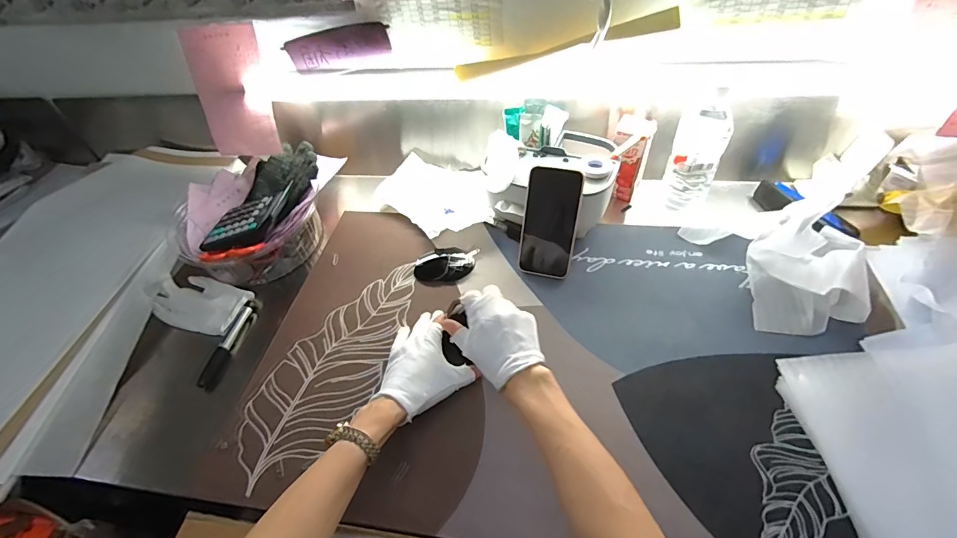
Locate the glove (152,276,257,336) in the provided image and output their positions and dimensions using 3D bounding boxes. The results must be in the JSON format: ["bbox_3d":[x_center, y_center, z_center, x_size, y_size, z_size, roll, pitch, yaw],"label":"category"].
[{"bbox_3d":[-0.427,0.054,0.653,0.142,0.029,0.087,13,52,17],"label":"glove"}]

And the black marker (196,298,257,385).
[{"bbox_3d":[-0.359,0.104,0.606,0.015,0.020,0.138,3,50,9],"label":"black marker"}]

